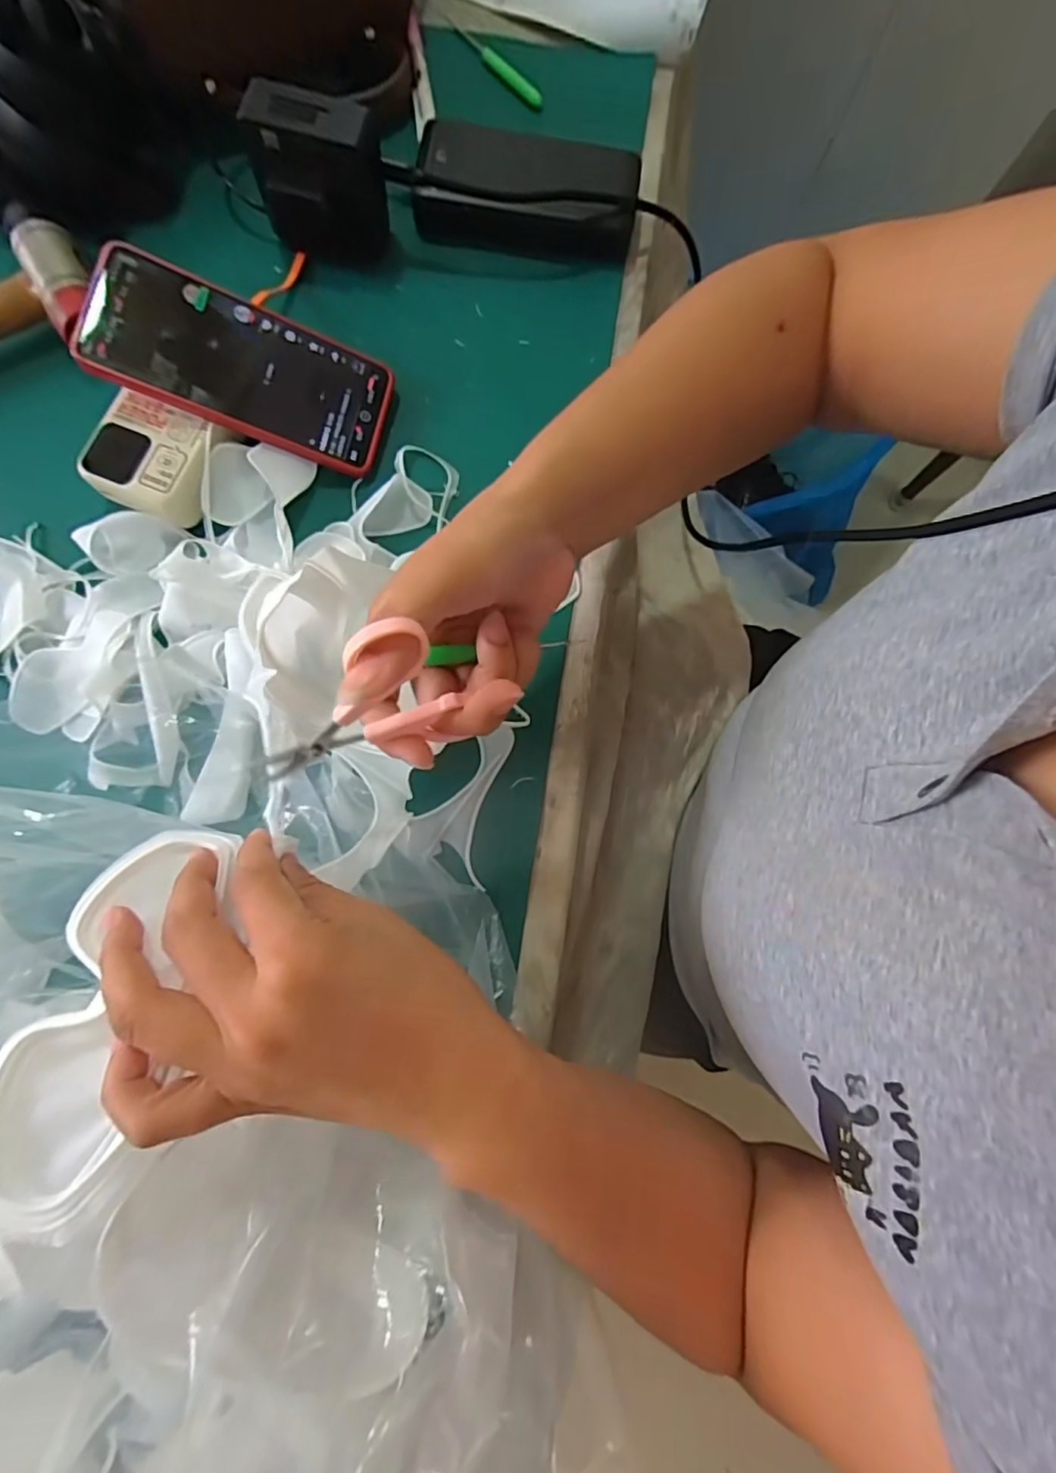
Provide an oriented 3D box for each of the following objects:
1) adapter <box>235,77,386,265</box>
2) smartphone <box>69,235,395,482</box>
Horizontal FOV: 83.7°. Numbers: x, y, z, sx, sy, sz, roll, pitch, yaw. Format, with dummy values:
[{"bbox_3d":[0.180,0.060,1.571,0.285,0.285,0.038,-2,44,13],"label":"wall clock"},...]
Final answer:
[{"bbox_3d":[-0.131,-0.355,0.380,0.075,0.077,0.049,23,80,2],"label":"adapter"},{"bbox_3d":[-0.172,-0.225,0.359,0.168,0.007,0.077,16,84,-19],"label":"smartphone"}]

